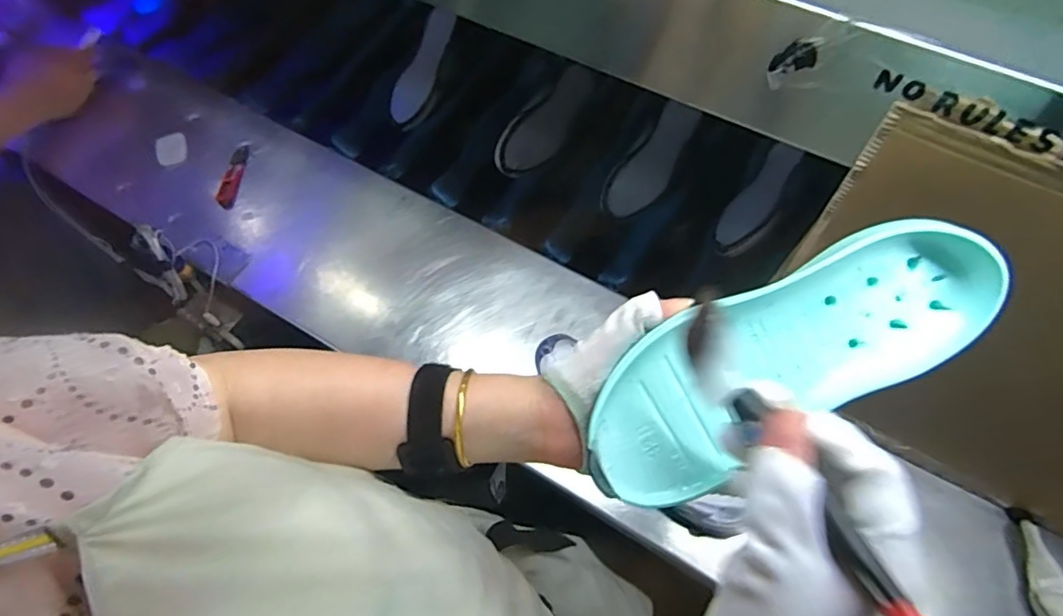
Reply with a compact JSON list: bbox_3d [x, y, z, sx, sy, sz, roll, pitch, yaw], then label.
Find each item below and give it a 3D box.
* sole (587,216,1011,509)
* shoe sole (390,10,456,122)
[{"bbox_3d":[0.130,0.027,0.302,0.218,0.031,0.077,-30,67,6],"label":"sole"},{"bbox_3d":[-0.170,-0.372,0.880,0.057,0.013,0.175,29,98,15],"label":"shoe sole"}]

